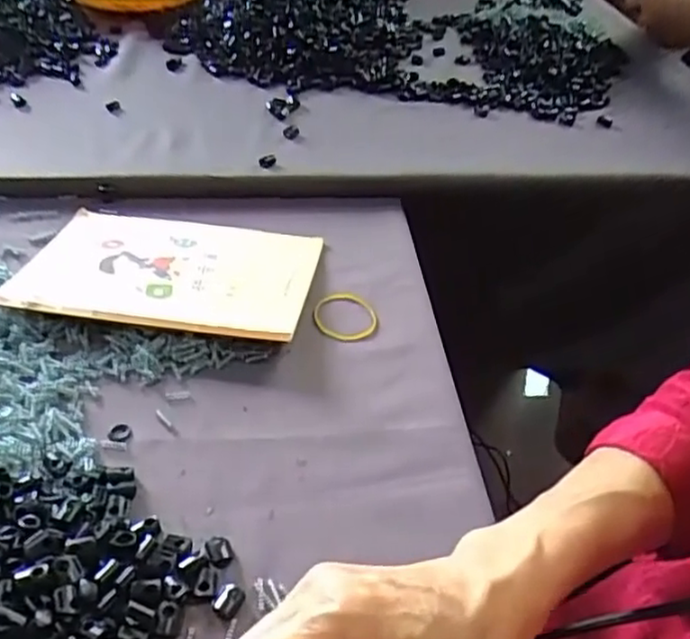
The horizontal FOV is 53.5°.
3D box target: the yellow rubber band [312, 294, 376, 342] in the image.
[{"bbox_3d":[0.000,-0.003,0.496,0.046,0.004,0.049,-1,41,-5],"label":"yellow rubber band"}]

